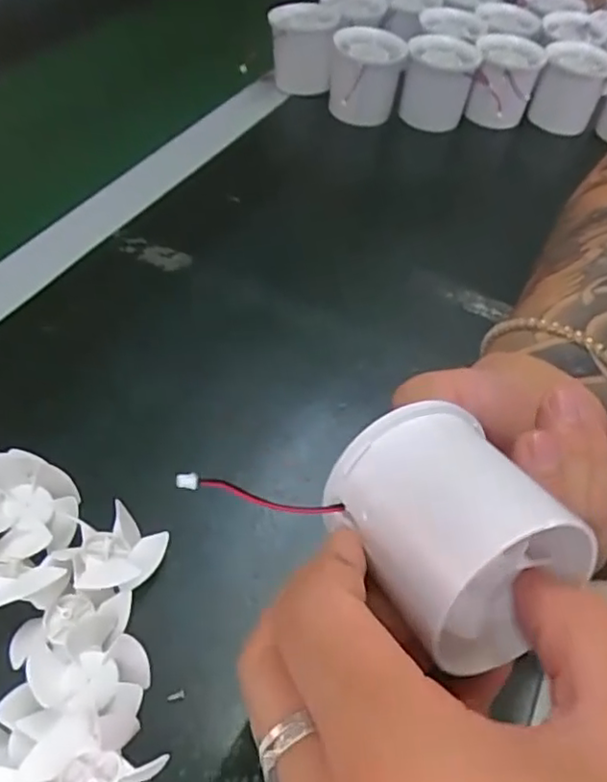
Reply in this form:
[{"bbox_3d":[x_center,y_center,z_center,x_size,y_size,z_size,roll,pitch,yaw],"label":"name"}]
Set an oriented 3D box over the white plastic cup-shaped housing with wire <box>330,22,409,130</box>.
[{"bbox_3d":[0.050,-0.250,0.507,0.054,0.058,0.054,5,51,-1],"label":"white plastic cup-shaped housing with wire"}]

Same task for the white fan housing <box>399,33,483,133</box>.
[{"bbox_3d":[0.110,-0.248,0.512,0.056,0.051,0.056,19,52,10],"label":"white fan housing"}]

